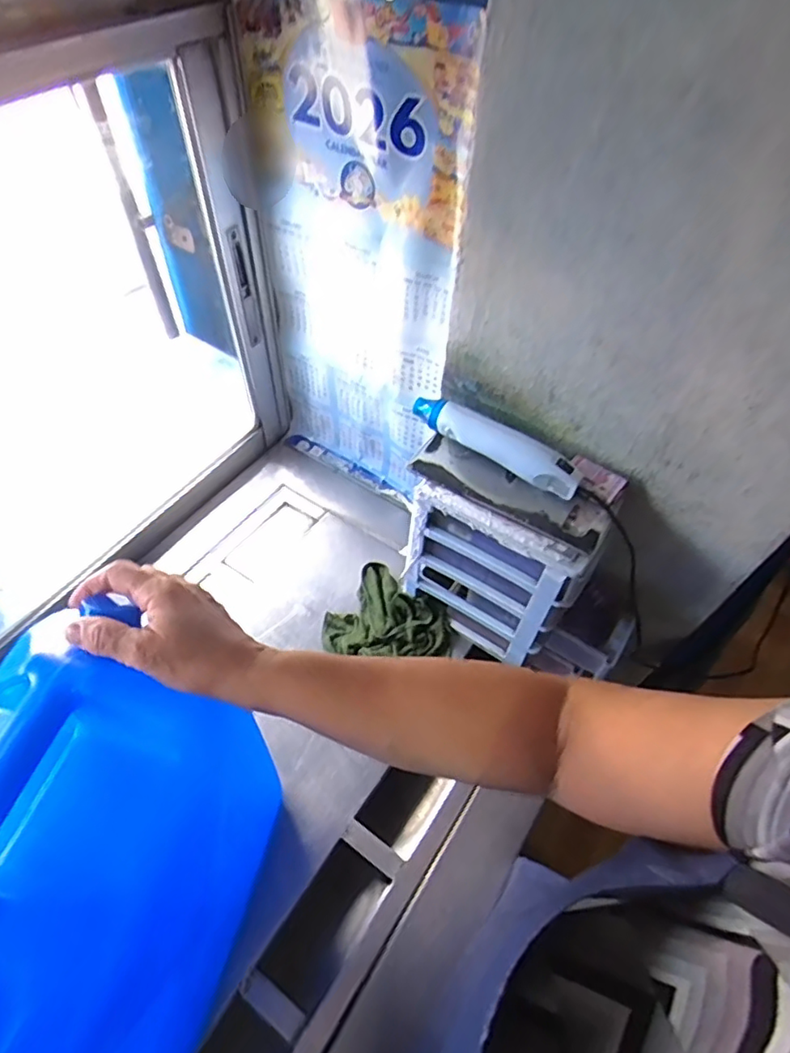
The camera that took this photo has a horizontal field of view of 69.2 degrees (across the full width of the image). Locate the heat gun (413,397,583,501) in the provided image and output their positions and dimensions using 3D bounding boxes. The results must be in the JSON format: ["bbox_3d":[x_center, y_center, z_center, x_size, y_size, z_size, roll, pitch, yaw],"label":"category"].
[{"bbox_3d":[0.119,-0.101,0.696,0.221,0.049,0.035,28,57,18],"label":"heat gun"}]

